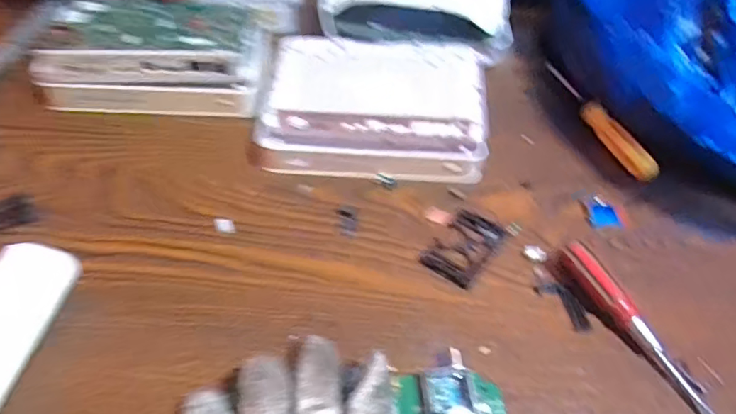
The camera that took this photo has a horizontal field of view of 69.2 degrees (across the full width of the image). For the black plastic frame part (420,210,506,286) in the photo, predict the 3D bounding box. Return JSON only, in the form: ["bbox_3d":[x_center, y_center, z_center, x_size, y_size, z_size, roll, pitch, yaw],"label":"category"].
[{"bbox_3d":[0.070,0.028,0.388,0.039,0.007,0.062,31,54,19],"label":"black plastic frame part"}]

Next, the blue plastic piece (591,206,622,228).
[{"bbox_3d":[0.191,0.007,0.429,0.021,0.004,0.022,8,50,1],"label":"blue plastic piece"}]

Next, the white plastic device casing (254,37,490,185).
[{"bbox_3d":[0.007,-0.093,0.463,0.188,0.047,0.146,5,50,-2],"label":"white plastic device casing"}]

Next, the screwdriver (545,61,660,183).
[{"bbox_3d":[0.213,-0.085,0.500,0.018,0.018,0.164,-12,52,-15],"label":"screwdriver"}]

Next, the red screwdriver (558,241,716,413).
[{"bbox_3d":[0.172,0.079,0.341,0.019,0.020,0.144,-18,54,-20],"label":"red screwdriver"}]

